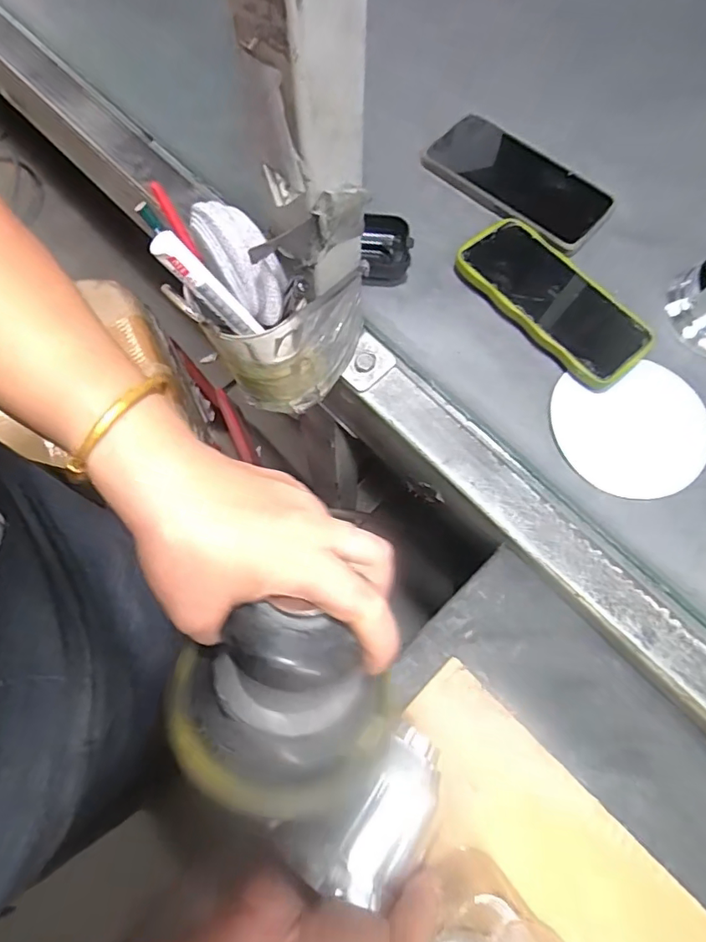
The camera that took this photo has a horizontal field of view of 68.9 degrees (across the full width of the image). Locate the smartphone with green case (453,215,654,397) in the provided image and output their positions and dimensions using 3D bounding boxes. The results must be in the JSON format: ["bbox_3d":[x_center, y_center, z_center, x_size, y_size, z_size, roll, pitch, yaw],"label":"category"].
[{"bbox_3d":[0.162,-0.139,0.415,0.078,0.017,0.159,-40,76,-15],"label":"smartphone with green case"}]

